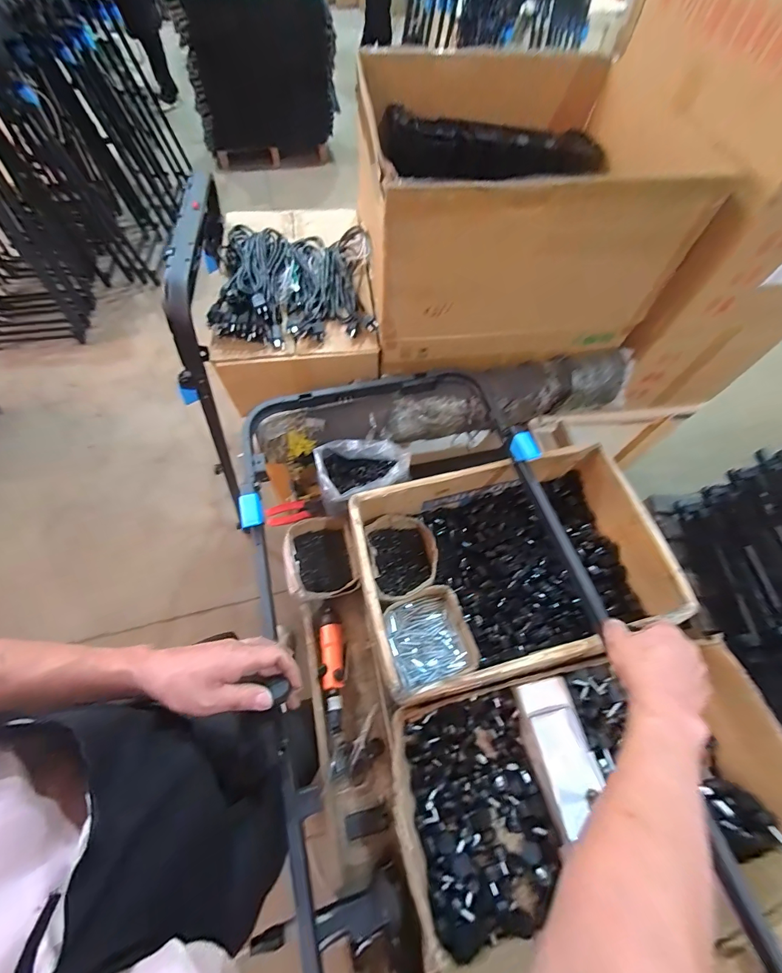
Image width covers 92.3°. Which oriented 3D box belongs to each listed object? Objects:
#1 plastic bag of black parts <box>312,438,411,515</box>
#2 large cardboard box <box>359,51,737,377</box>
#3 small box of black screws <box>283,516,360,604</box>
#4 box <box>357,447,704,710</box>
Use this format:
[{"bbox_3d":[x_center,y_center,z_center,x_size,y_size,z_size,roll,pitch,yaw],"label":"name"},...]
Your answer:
[{"bbox_3d":[-0.055,-0.025,0.775,0.188,0.088,0.132,-9,63,-6],"label":"plastic bag of black parts"},{"bbox_3d":[0.236,-0.598,0.816,0.581,0.339,0.545,-6,63,-5],"label":"large cardboard box"},{"bbox_3d":[-0.149,0.146,0.774,0.125,0.073,0.167,-14,63,-9],"label":"small box of black screws"},{"bbox_3d":[0.212,0.148,0.711,0.516,0.150,0.344,-14,63,-8],"label":"box"}]

